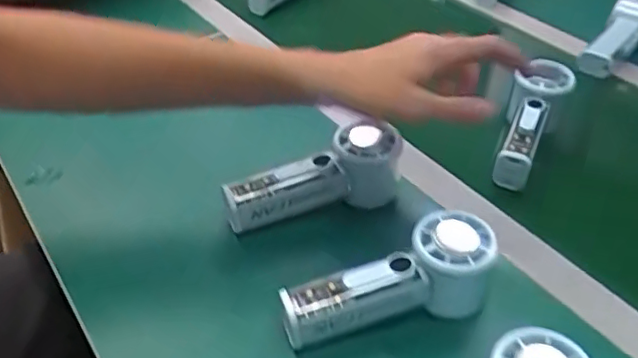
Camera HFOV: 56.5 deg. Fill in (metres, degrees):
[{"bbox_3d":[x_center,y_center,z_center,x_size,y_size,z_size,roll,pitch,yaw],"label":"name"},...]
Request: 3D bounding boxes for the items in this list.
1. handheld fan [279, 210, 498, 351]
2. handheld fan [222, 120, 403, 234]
[{"bbox_3d":[0.050,0.075,0.415,0.154,0.058,0.065,-19,43,-7],"label":"handheld fan"},{"bbox_3d":[-0.003,0.003,0.492,0.149,0.063,0.040,-19,43,-6],"label":"handheld fan"}]

